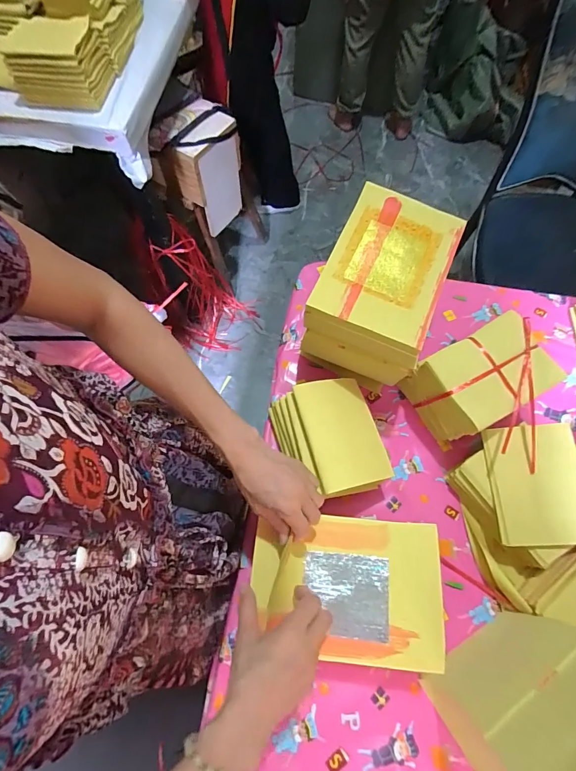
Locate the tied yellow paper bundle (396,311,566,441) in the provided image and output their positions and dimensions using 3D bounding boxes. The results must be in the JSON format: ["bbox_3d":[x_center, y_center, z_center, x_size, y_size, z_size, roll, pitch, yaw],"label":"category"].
[{"bbox_3d":[0.297,-0.003,0.588,0.174,0.134,0.129,-26,69,-8],"label":"tied yellow paper bundle"}]

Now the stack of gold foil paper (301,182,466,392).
[{"bbox_3d":[0.145,-0.139,0.602,0.163,0.184,0.241,21,70,11],"label":"stack of gold foil paper"}]

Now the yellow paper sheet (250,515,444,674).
[{"bbox_3d":[0.071,0.247,0.460,0.229,0.027,0.159,3,67,4],"label":"yellow paper sheet"}]

